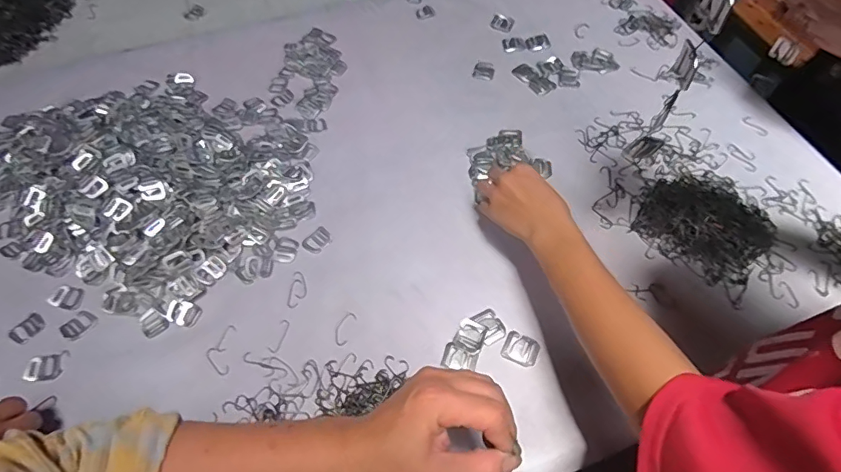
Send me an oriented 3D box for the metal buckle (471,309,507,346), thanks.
[{"bbox_3d":[0.074,0.096,0.508,0.028,0.004,0.035,-28,64,-14],"label":"metal buckle"}]

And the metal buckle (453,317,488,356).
[{"bbox_3d":[0.053,0.107,0.502,0.030,0.004,0.035,23,63,13],"label":"metal buckle"}]

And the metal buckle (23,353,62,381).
[{"bbox_3d":[-0.393,0.138,0.495,0.033,0.005,0.025,-10,61,-5],"label":"metal buckle"}]

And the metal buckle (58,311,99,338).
[{"bbox_3d":[-0.374,0.096,0.517,0.023,0.004,0.034,37,67,20],"label":"metal buckle"}]

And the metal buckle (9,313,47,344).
[{"bbox_3d":[-0.427,0.100,0.515,0.025,0.004,0.033,33,66,18],"label":"metal buckle"}]

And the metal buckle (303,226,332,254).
[{"bbox_3d":[-0.124,0.005,0.571,0.034,0.004,0.027,-41,67,-20],"label":"metal buckle"}]

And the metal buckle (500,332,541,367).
[{"bbox_3d":[0.106,0.119,0.496,0.037,0.004,0.031,24,64,14],"label":"metal buckle"}]

